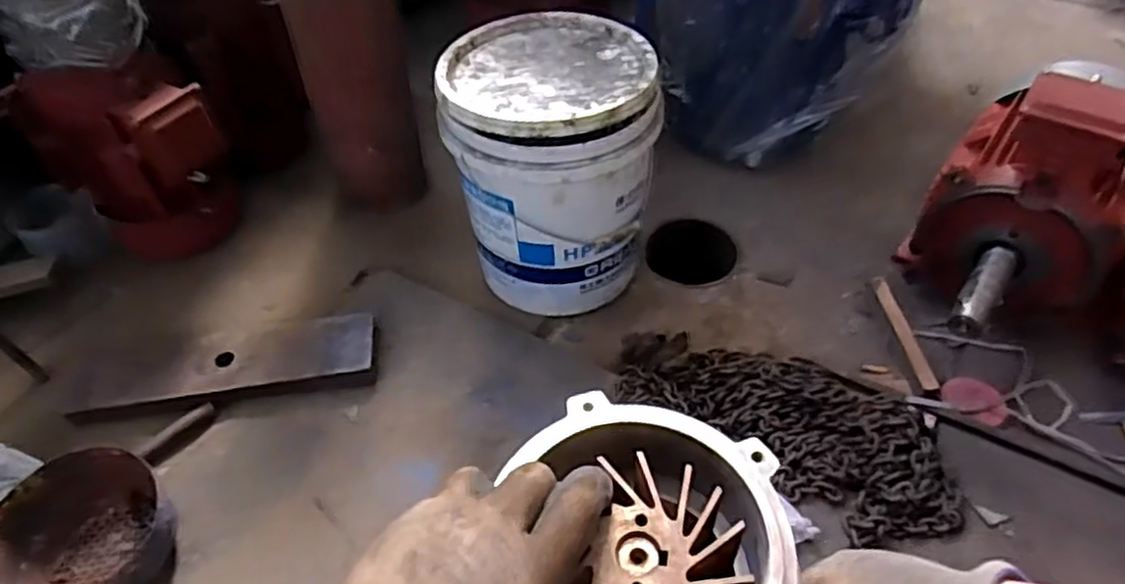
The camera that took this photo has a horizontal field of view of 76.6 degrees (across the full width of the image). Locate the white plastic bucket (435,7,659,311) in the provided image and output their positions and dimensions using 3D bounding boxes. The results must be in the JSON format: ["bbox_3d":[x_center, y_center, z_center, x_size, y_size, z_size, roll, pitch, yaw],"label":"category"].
[{"bbox_3d":[-0.020,-0.178,1.032,0.268,0.327,0.290,0,48,0],"label":"white plastic bucket"}]

